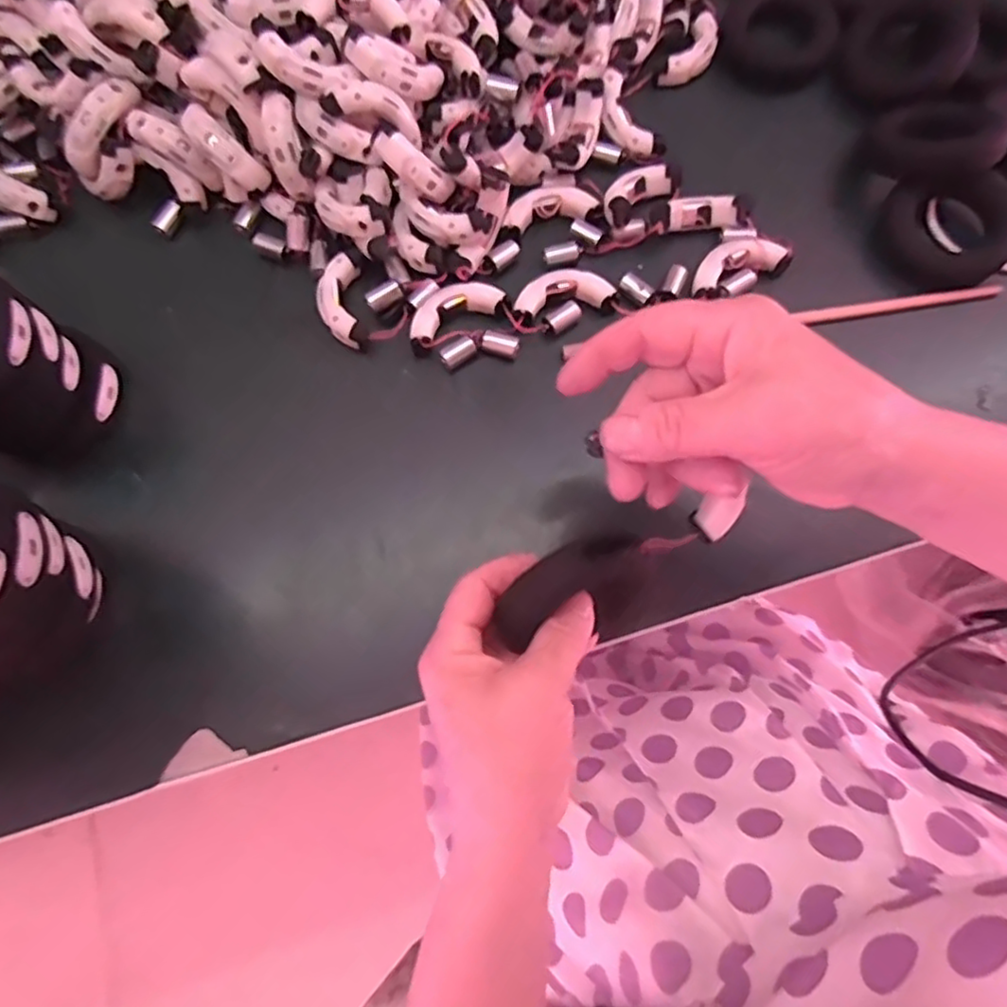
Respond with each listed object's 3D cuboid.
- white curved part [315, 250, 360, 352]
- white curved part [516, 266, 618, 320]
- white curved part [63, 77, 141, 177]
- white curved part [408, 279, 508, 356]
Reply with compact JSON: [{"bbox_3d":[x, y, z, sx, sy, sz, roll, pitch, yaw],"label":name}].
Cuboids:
[{"bbox_3d":[-0.093,-0.113,0.378,0.023,0.017,0.055,-2,74,1],"label":"white curved part"},{"bbox_3d":[0.033,-0.118,0.374,0.053,0.016,0.022,-13,74,-2],"label":"white curved part"},{"bbox_3d":[-0.225,-0.211,0.372,0.016,0.021,0.056,37,96,7],"label":"white curved part"},{"bbox_3d":[-0.028,-0.106,0.373,0.057,0.018,0.028,-28,75,-7],"label":"white curved part"}]

